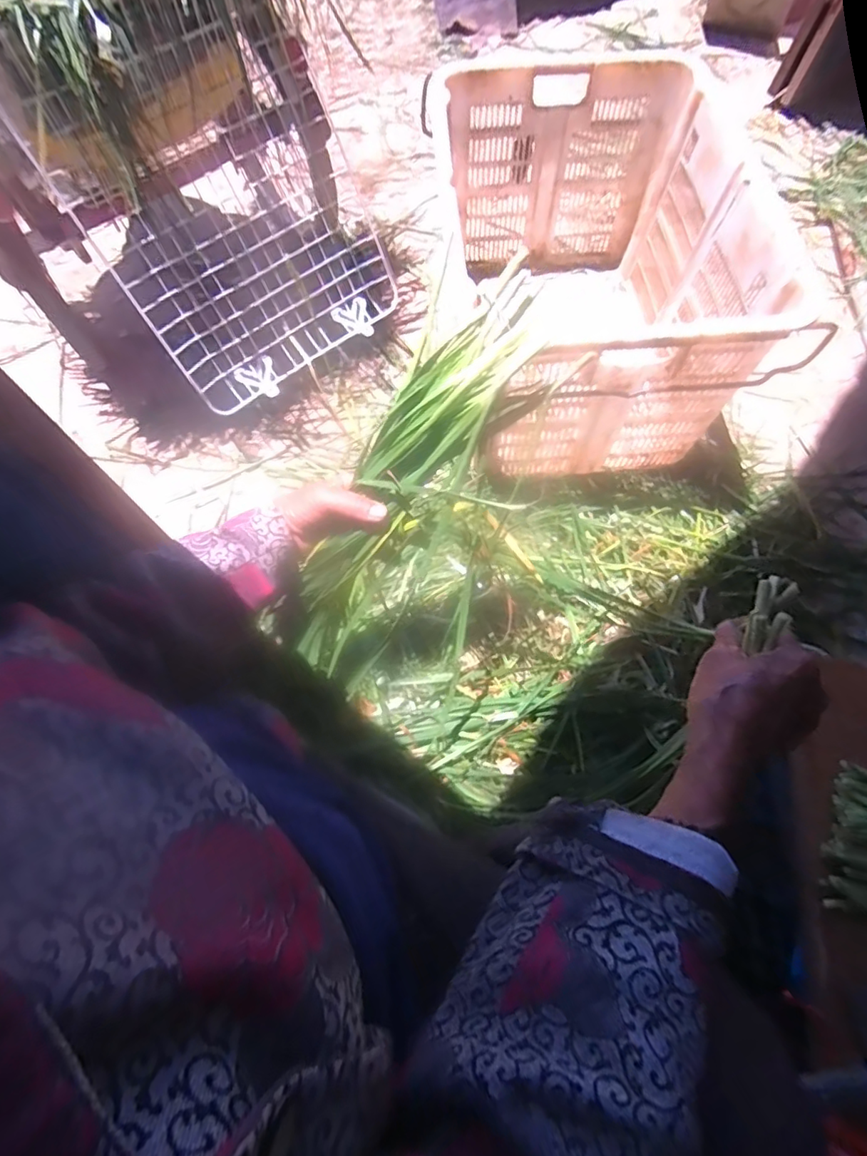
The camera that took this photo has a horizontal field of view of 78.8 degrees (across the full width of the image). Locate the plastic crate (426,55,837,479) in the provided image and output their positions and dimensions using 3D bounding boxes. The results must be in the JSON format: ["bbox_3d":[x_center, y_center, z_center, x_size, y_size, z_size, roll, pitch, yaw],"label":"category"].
[{"bbox_3d":[0.299,-0.548,0.984,0.430,0.366,0.706,-6,67,-1],"label":"plastic crate"}]

